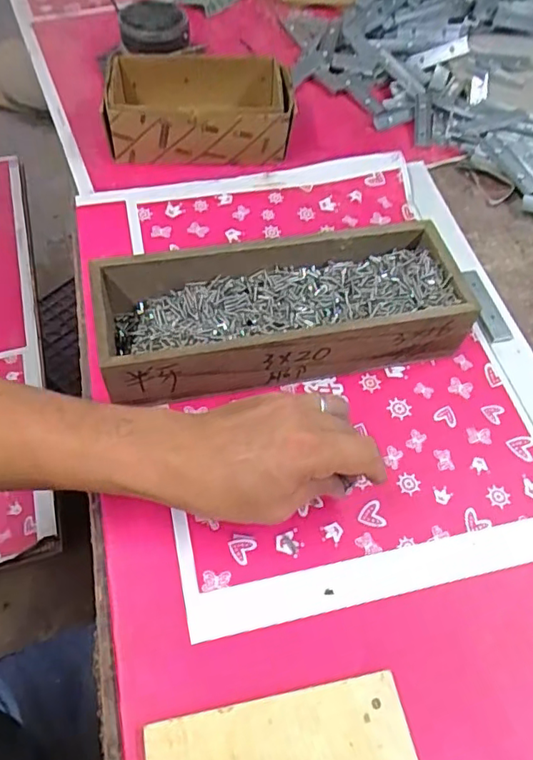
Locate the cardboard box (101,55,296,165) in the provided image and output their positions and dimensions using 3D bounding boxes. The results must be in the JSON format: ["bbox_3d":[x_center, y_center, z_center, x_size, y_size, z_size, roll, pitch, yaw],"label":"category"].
[{"bbox_3d":[-0.069,-0.285,0.596,0.183,0.060,0.119,1,58,-2],"label":"cardboard box"}]

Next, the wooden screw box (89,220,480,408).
[{"bbox_3d":[0.012,-0.053,0.453,0.279,0.064,0.107,-10,59,-9],"label":"wooden screw box"}]

